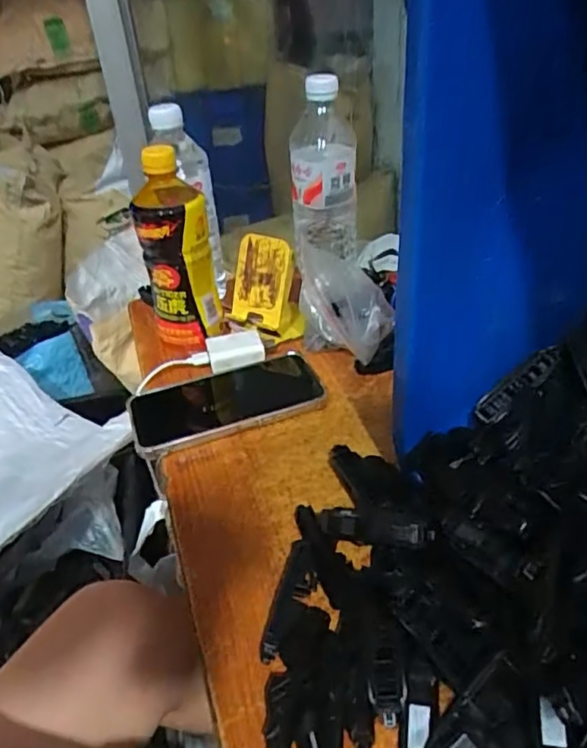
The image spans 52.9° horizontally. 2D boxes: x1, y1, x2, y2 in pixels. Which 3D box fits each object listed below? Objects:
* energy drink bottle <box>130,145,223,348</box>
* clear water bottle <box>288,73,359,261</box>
[{"bbox_3d":[-0.114,-0.118,0.577,0.069,0.191,0.080,-10,35,-7],"label":"energy drink bottle"},{"bbox_3d":[0.030,-0.207,0.629,0.070,0.195,0.060,-4,35,1],"label":"clear water bottle"}]

